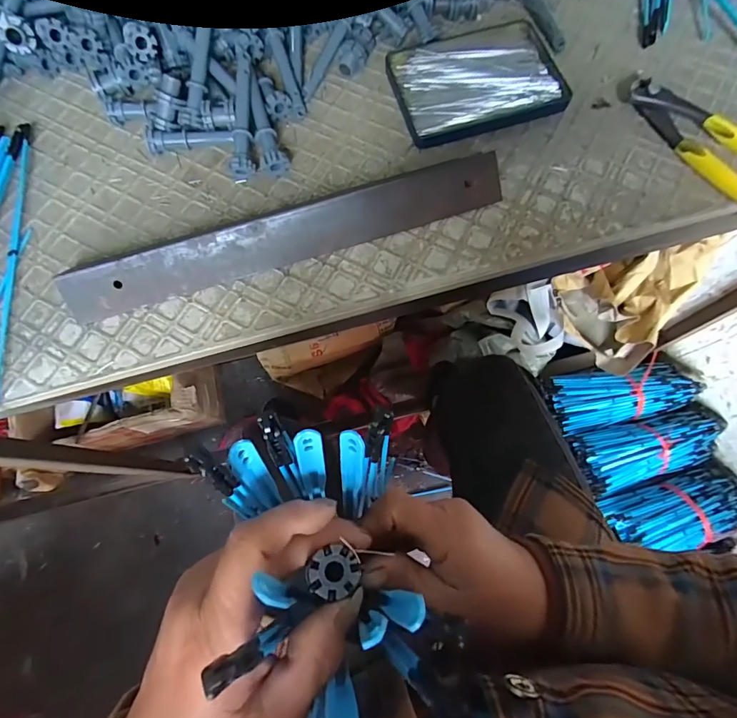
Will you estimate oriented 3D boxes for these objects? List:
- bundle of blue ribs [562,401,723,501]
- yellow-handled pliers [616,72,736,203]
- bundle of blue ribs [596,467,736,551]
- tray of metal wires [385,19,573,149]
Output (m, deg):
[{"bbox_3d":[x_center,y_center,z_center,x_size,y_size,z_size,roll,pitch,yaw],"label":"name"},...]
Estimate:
[{"bbox_3d":[0.566,0.175,0.841,0.315,0.102,0.116,-13,74,-3],"label":"bundle of blue ribs"},{"bbox_3d":[0.260,-0.159,0.320,0.044,0.019,0.175,-35,76,-9],"label":"yellow-handled pliers"},{"bbox_3d":[0.585,0.288,0.804,0.312,0.086,0.119,-7,74,-17],"label":"bundle of blue ribs"},{"bbox_3d":[0.087,-0.231,0.350,0.129,0.008,0.101,-17,74,-4],"label":"tray of metal wires"}]

